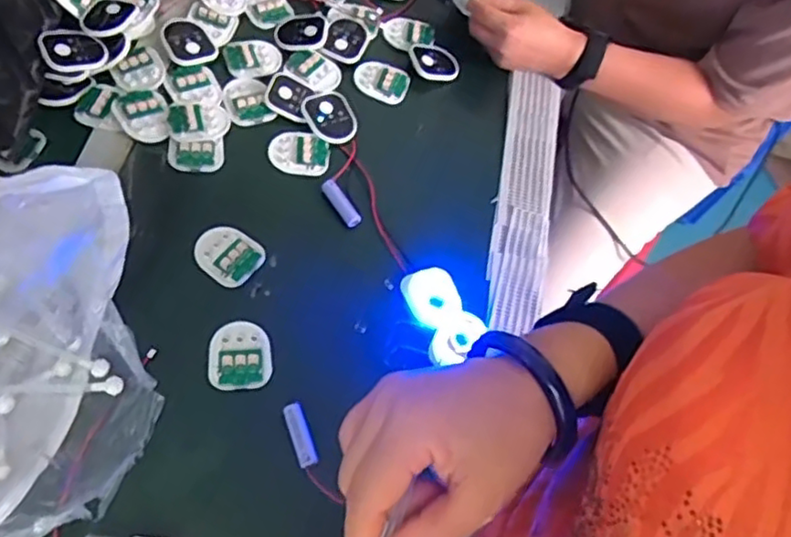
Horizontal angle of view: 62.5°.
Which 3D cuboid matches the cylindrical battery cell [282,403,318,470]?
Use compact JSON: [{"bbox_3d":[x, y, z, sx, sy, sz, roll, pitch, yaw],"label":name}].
[{"bbox_3d":[-0.076,0.133,0.520,0.014,0.014,0.051,-16,66,-17],"label":"cylindrical battery cell"}]

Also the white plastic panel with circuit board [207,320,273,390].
[{"bbox_3d":[-0.131,0.071,0.545,0.051,0.011,0.060,-3,63,-10],"label":"white plastic panel with circuit board"}]

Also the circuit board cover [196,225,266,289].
[{"bbox_3d":[-0.152,-0.014,0.589,0.062,0.014,0.051,35,63,10],"label":"circuit board cover"}]

